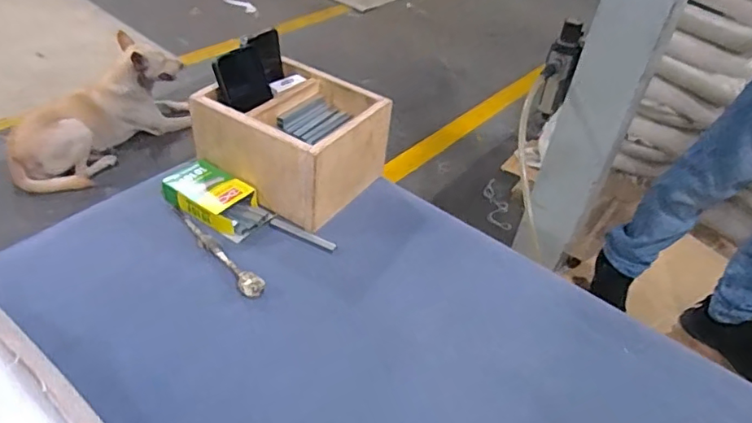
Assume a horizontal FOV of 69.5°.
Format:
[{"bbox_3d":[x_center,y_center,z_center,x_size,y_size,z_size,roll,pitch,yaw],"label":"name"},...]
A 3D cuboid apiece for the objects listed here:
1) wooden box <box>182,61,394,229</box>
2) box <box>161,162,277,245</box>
[{"bbox_3d":[-0.119,-0.113,0.811,0.227,0.126,0.207,27,45,21],"label":"wooden box"},{"bbox_3d":[-0.224,-0.018,0.757,0.156,0.031,0.084,26,44,20],"label":"box"}]

